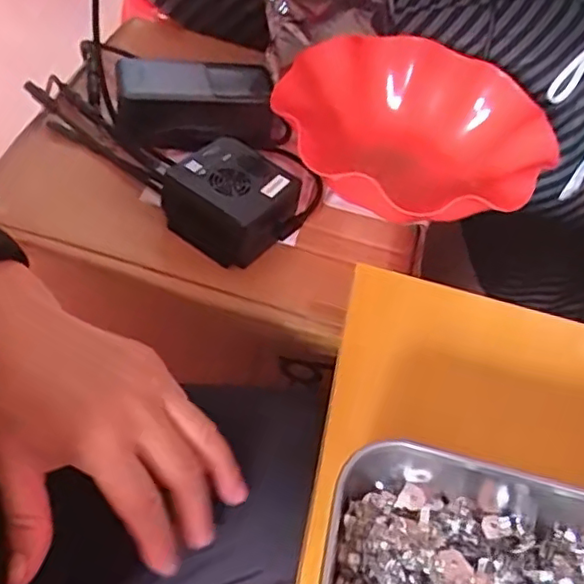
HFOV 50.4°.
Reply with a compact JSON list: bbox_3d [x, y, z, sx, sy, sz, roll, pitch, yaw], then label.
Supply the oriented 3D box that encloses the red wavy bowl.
[{"bbox_3d":[0.101,-0.144,0.543,0.213,0.076,0.194,6,51,-8],"label":"red wavy bowl"}]

